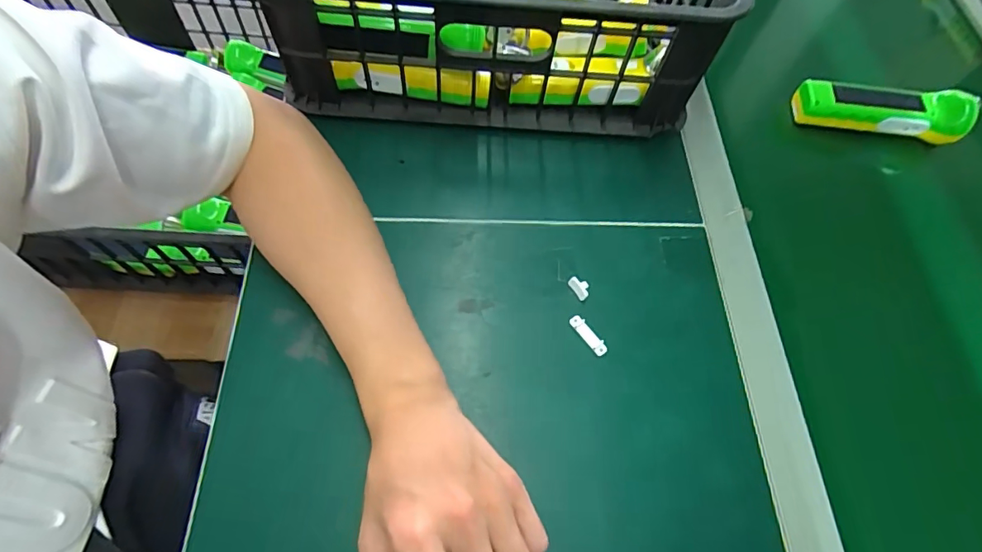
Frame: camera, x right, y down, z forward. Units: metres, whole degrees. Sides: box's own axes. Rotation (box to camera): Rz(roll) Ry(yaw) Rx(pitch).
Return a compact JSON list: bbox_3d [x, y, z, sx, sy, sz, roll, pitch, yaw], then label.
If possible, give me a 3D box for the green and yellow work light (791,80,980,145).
[{"bbox_3d":[0.407,-0.176,0.513,0.178,0.033,0.044,10,64,1],"label":"green and yellow work light"}]

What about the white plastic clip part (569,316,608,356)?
[{"bbox_3d":[0.078,0.047,0.393,0.010,0.008,0.038,-34,70,-18],"label":"white plastic clip part"}]

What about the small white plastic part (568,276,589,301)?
[{"bbox_3d":[0.074,0.009,0.408,0.013,0.008,0.020,-32,70,-17],"label":"small white plastic part"}]

